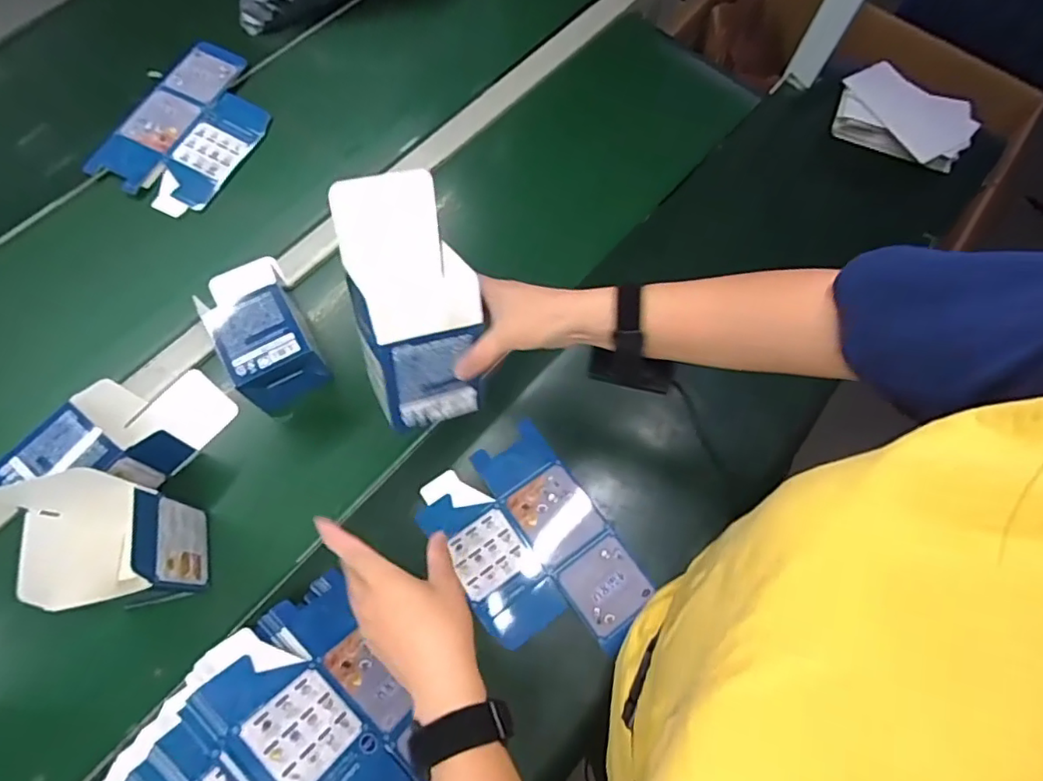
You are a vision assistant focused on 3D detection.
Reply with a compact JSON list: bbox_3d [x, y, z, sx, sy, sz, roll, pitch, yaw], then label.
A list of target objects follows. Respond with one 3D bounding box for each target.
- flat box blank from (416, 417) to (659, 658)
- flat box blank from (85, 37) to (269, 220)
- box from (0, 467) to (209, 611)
[{"bbox_3d":[0.013,0.163,0.591,0.157,0.009,0.228,-34,75,-15],"label":"flat box blank"},{"bbox_3d":[-0.427,-0.344,0.744,0.153,0.030,0.235,25,71,6],"label":"flat box blank"},{"bbox_3d":[-0.365,0.133,0.491,0.118,0.149,0.099,-3,71,-4],"label":"box"}]

